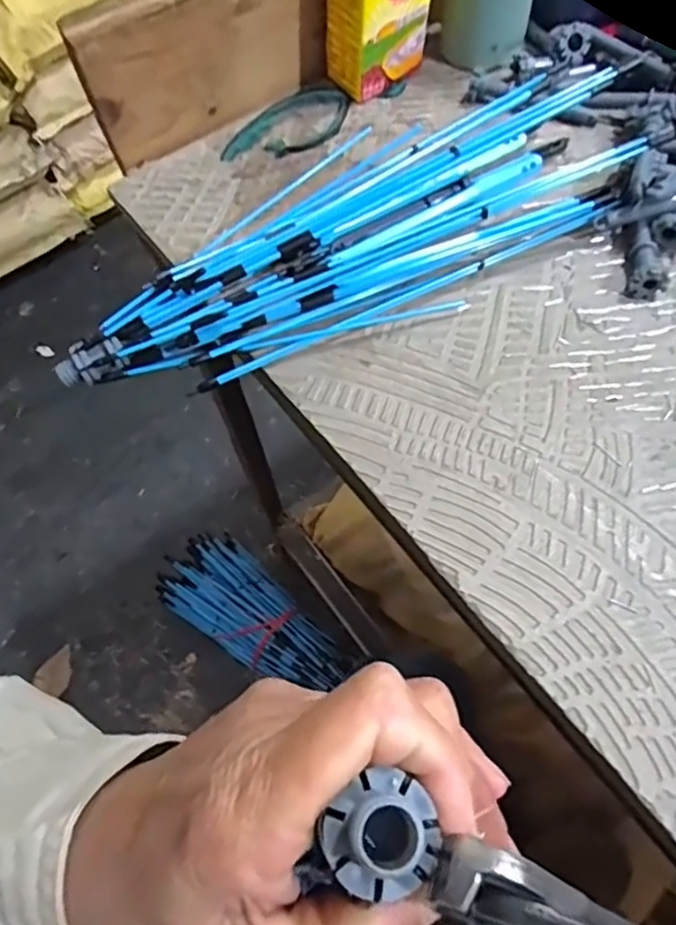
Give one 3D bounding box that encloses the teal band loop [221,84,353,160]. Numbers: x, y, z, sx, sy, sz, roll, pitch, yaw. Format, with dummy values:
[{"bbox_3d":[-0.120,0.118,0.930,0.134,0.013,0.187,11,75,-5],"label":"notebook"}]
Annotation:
[{"bbox_3d":[-0.036,-0.246,0.475,0.106,0.008,0.050,-33,66,-13],"label":"teal band loop"}]

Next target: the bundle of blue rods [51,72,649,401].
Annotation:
[{"bbox_3d":[0.019,-0.133,0.381,0.373,0.064,0.093,-30,65,-12],"label":"bundle of blue rods"}]

